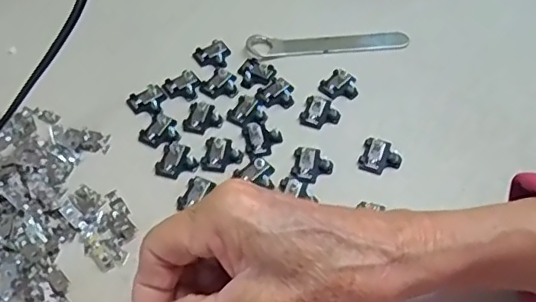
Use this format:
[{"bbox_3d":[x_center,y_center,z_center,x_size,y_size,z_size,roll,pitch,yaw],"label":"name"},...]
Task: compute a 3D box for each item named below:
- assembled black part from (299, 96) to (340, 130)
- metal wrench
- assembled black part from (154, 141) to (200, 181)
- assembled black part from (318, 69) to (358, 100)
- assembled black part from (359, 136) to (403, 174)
[{"bbox_3d":[0.035,-0.025,0.364,0.024,0.004,0.024,20,56,14],"label":"assembled black part"},{"bbox_3d":[0.043,-0.078,0.406,0.115,0.007,0.022,-1,54,-1],"label":"metal wrench"},{"bbox_3d":[-0.055,0.006,0.344,0.025,0.004,0.025,13,55,10],"label":"assembled black part"},{"bbox_3d":[0.049,-0.044,0.377,0.023,0.004,0.024,-36,61,-23],"label":"assembled black part"},{"bbox_3d":[0.069,0.004,0.344,0.024,0.006,0.023,18,56,13],"label":"assembled black part"}]

